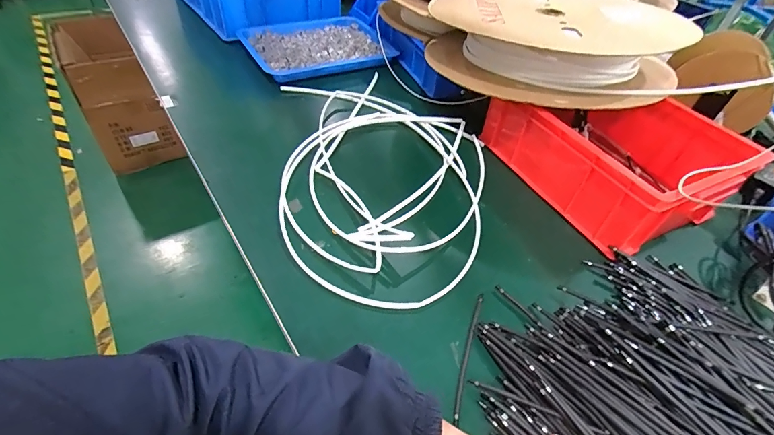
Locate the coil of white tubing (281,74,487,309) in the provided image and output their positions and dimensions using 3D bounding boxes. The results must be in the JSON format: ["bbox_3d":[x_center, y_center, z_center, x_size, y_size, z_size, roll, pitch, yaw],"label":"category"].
[{"bbox_3d":[0.006,-0.092,0.643,0.342,0.034,0.535,-1,47,-7],"label":"coil of white tubing"}]

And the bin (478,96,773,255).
[{"bbox_3d":[0.367,-0.116,0.633,0.267,0.129,0.320,-17,50,-20],"label":"bin"}]

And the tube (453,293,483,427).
[{"bbox_3d":[0.092,0.150,0.429,0.008,0.004,0.159,17,48,11],"label":"tube"}]

